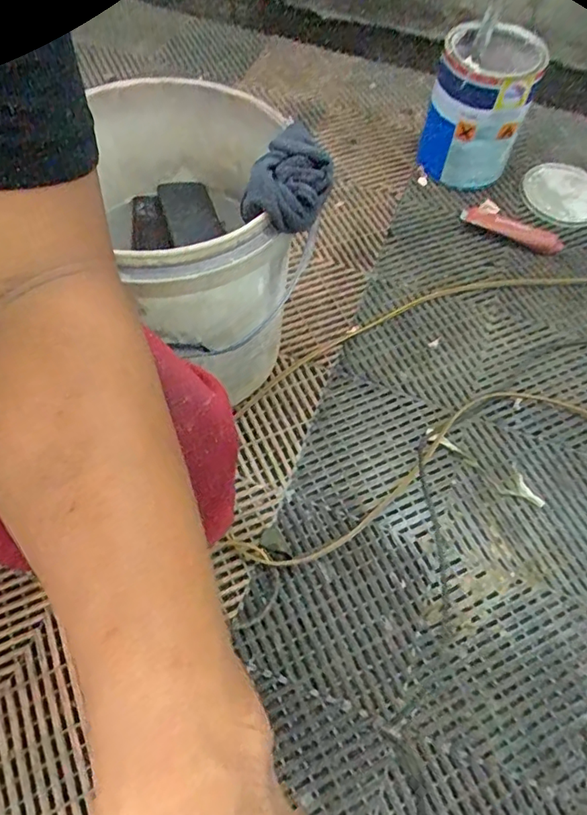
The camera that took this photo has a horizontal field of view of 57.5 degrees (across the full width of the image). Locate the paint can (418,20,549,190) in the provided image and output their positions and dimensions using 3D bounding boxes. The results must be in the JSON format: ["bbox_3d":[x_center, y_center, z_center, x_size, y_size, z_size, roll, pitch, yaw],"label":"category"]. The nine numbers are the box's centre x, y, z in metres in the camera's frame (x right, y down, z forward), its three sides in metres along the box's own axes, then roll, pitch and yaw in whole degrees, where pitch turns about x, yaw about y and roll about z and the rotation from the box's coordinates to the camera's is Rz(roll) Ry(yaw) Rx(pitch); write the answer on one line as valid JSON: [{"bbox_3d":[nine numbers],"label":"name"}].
[{"bbox_3d":[0.308,-0.499,0.898,0.151,0.199,0.161,1,61,-1],"label":"paint can"}]

